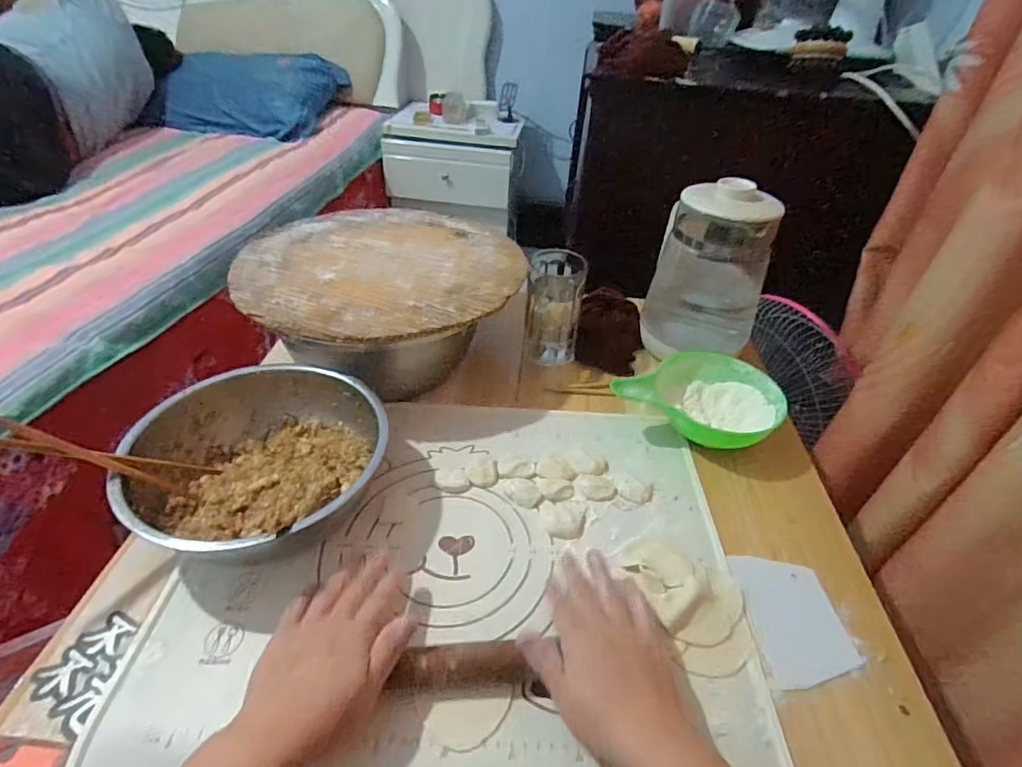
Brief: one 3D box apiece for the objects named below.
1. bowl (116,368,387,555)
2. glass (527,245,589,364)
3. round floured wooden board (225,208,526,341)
[{"bbox_3d":[-0.238,0.072,0.519,0.223,0.080,0.214,3,40,-2],"label":"bowl"},{"bbox_3d":[0.058,-0.099,0.710,0.072,0.142,0.060,5,40,0],"label":"glass"},{"bbox_3d":[-0.162,-0.155,0.678,0.347,0.018,0.340,3,40,-2],"label":"round floured wooden board"}]

